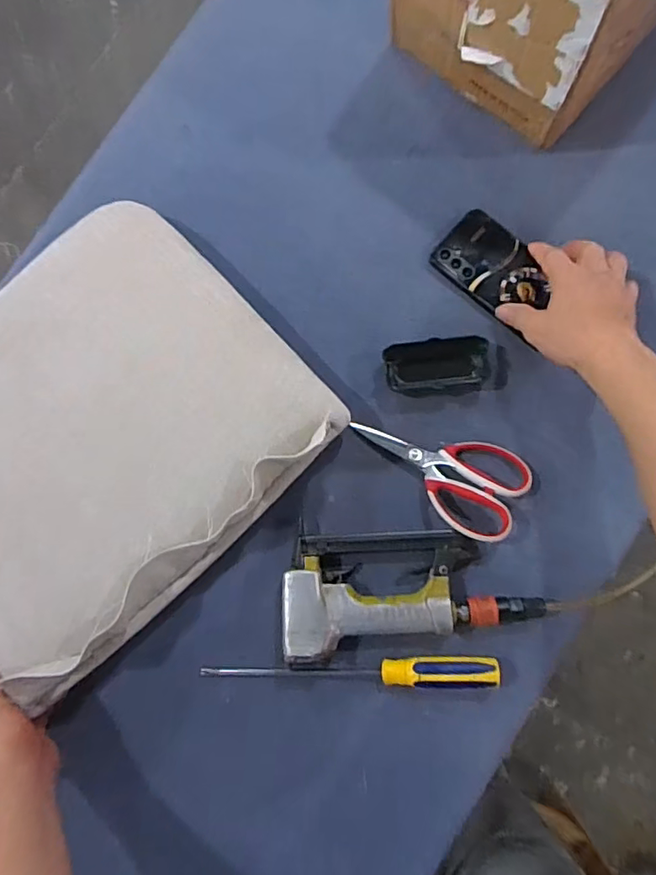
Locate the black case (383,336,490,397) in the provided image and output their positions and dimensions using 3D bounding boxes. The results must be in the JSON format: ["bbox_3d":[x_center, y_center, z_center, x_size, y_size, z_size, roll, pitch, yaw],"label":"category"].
[{"bbox_3d":[0.117,-0.075,0.592,0.106,0.022,0.055,-7,82,4],"label":"black case"}]

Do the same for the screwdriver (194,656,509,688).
[{"bbox_3d":[0.019,0.236,0.556,0.295,0.024,0.033,-2,82,5],"label":"screwdriver"}]

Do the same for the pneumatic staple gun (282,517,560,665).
[{"bbox_3d":[0.085,0.162,0.554,0.258,0.038,0.133,0,82,5],"label":"pneumatic staple gun"}]

